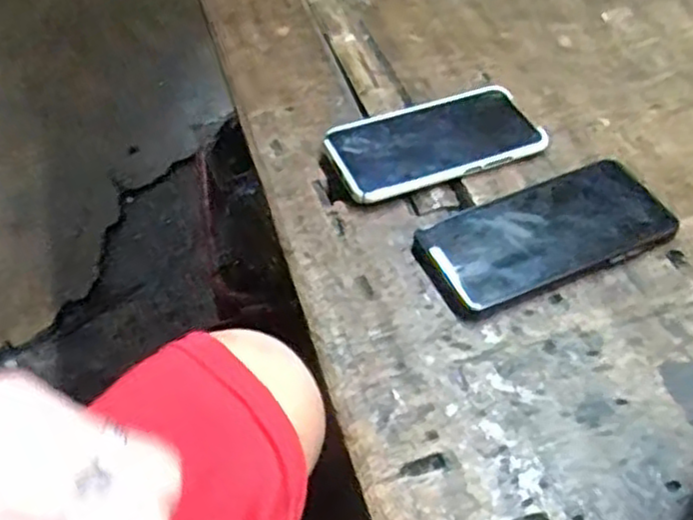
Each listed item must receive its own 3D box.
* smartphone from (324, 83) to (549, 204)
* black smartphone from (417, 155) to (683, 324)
[{"bbox_3d":[0.066,-0.092,0.558,0.158,0.010,0.076,-18,59,-16],"label":"smartphone"},{"bbox_3d":[0.136,-0.018,0.503,0.173,0.012,0.078,-20,52,-15],"label":"black smartphone"}]

